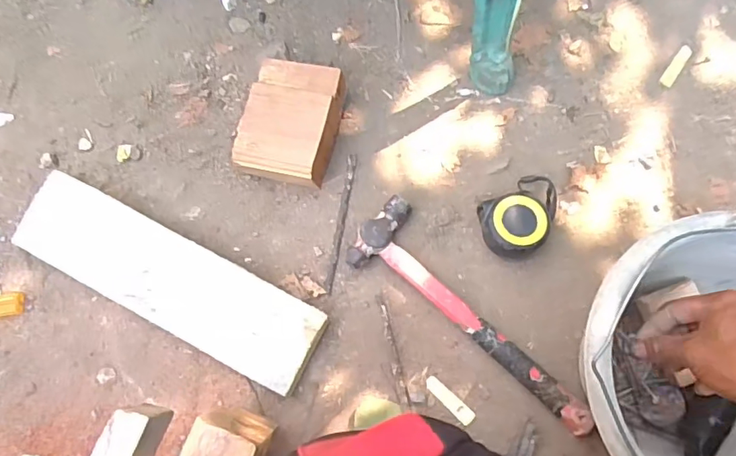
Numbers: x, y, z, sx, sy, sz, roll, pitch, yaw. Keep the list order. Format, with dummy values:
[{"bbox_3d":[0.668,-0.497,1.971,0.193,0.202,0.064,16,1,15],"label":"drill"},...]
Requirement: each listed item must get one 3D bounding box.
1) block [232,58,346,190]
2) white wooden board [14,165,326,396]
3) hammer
[{"bbox_3d":[-0.090,-0.122,0.620,0.101,0.056,0.133,14,77,4],"label":"block"},{"bbox_3d":[-0.221,0.057,0.584,0.356,0.039,0.095,27,79,7],"label":"white wooden board"},{"bbox_3d":[0.113,0.102,0.573,0.312,0.036,0.084,43,81,10],"label":"hammer"}]

